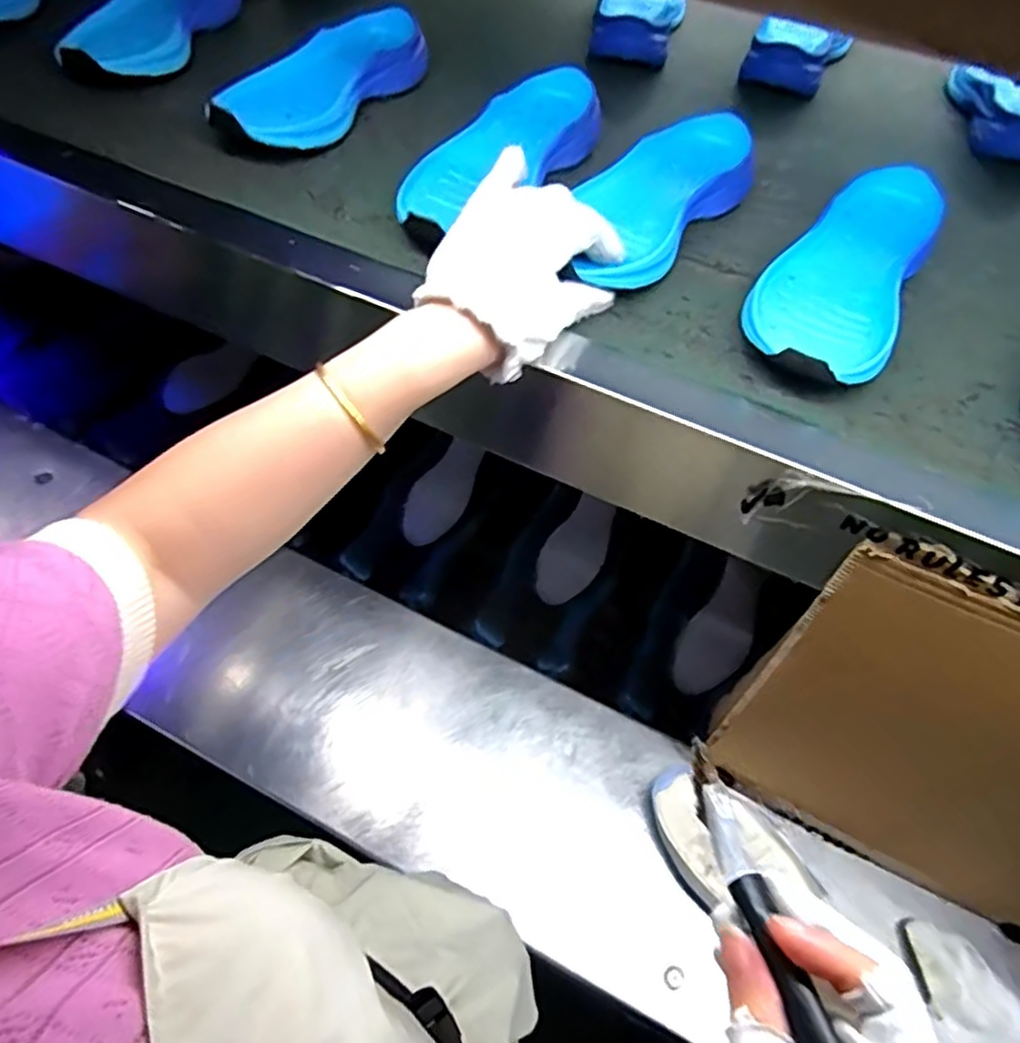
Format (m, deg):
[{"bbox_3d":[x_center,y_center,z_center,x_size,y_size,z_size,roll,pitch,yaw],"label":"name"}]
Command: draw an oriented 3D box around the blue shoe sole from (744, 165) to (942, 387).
[{"bbox_3d":[0.228,-0.172,0.467,0.092,0.047,0.231,27,56,14],"label":"blue shoe sole"}]

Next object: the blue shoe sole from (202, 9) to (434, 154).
[{"bbox_3d":[-0.162,-0.378,0.585,0.092,0.034,0.240,23,57,11],"label":"blue shoe sole"}]

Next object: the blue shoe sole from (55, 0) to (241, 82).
[{"bbox_3d":[-0.329,-0.470,0.634,0.088,0.030,0.245,10,52,0],"label":"blue shoe sole"}]

